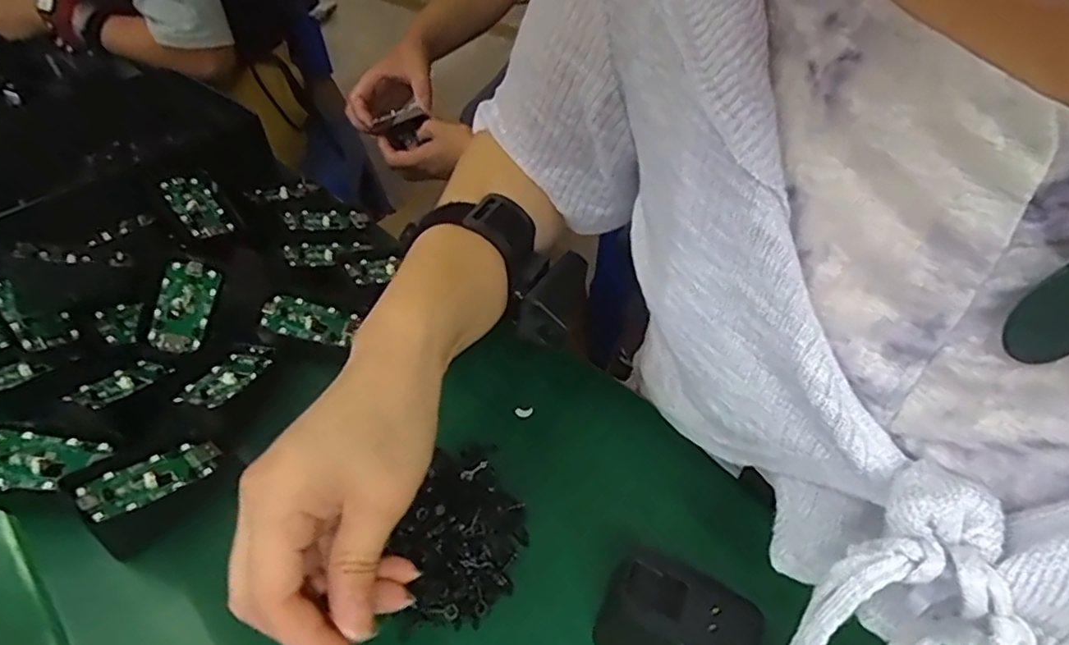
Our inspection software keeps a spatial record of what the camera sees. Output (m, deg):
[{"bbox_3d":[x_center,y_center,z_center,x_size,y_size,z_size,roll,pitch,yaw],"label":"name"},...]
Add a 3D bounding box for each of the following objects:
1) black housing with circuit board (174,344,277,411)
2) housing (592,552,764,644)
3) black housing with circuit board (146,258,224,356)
[{"bbox_3d":[-0.189,0.034,0.380,0.034,0.007,0.065,6,29,13],"label":"black housing with circuit board"},{"bbox_3d":[0.062,0.129,0.264,0.066,0.030,0.043,17,49,23],"label":"housing"},{"bbox_3d":[-0.232,-0.010,0.407,0.034,0.007,0.065,16,61,-23],"label":"black housing with circuit board"}]

